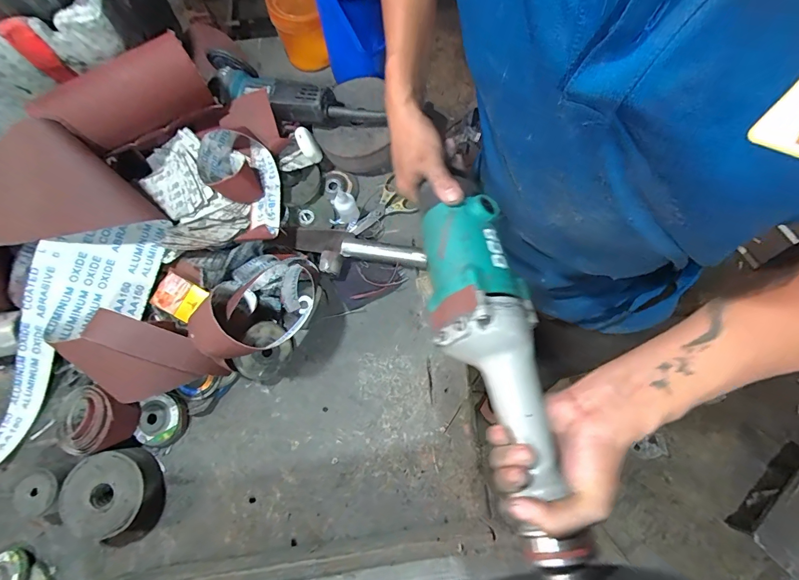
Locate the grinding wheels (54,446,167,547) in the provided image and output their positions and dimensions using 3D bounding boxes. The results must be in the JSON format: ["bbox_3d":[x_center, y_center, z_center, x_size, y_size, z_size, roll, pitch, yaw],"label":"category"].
[{"bbox_3d":[-0.383,0.276,0.505,0.118,0.050,0.114,0,73,0],"label":"grinding wheels"}]

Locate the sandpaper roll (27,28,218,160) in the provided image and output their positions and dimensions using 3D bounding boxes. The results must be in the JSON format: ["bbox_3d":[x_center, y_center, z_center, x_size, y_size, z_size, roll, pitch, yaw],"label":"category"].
[{"bbox_3d":[-0.411,-0.291,0.568,0.215,0.094,0.091,-42,76,-11],"label":"sandpaper roll"}]

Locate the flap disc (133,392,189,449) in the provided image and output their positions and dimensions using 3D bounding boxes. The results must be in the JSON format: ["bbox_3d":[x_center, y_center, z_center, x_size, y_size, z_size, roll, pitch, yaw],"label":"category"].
[{"bbox_3d":[-0.343,0.189,0.543,0.063,0.016,0.075,11,86,-7],"label":"flap disc"}]

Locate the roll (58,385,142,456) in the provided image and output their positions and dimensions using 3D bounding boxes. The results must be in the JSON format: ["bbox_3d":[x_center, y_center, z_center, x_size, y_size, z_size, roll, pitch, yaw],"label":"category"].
[{"bbox_3d":[-0.426,0.183,0.526,0.100,0.059,0.088,24,74,9],"label":"roll"}]

